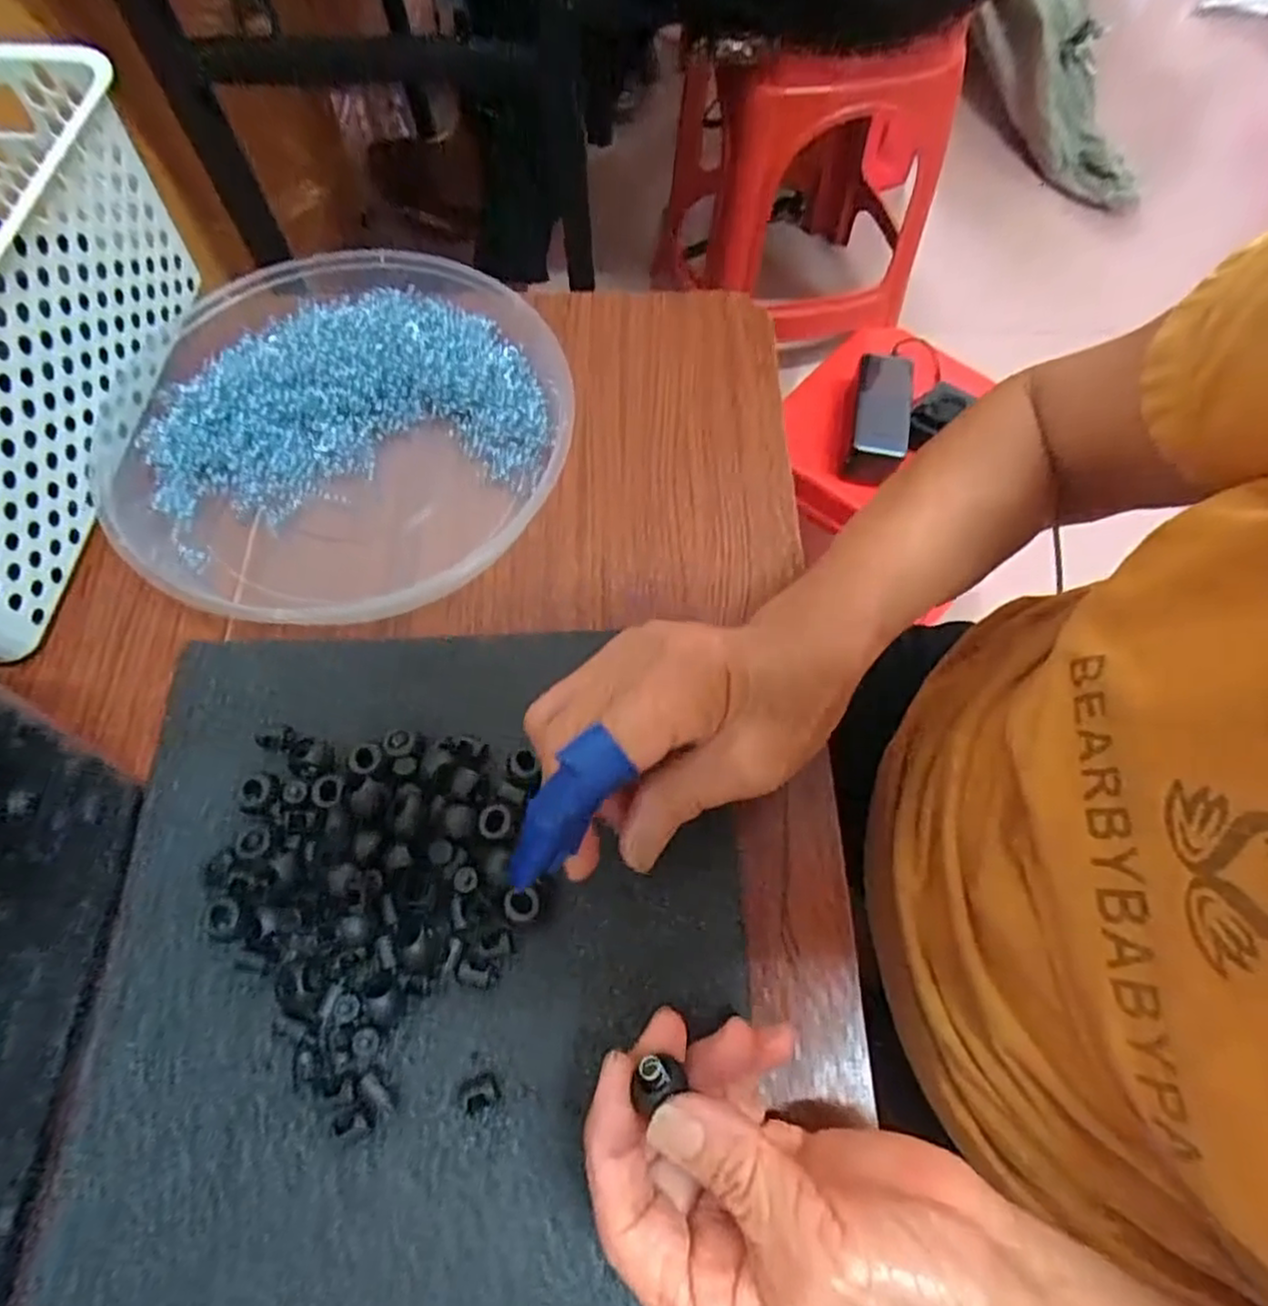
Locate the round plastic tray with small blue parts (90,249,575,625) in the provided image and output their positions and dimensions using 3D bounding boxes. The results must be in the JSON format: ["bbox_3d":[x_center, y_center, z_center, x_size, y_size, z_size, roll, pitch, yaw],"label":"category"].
[{"bbox_3d":[-0.156,-0.118,0.365,0.232,0.032,0.227,1,65,-1],"label":"round plastic tray with small blue parts"}]

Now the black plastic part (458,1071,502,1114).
[{"bbox_3d":[-0.055,0.157,0.249,0.013,0.011,0.011,-28,69,-14],"label":"black plastic part"}]

